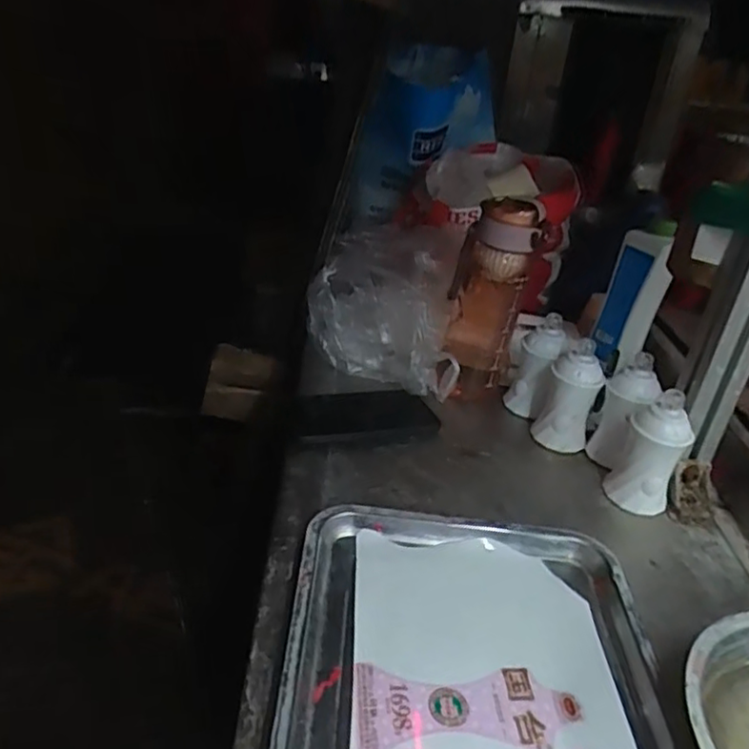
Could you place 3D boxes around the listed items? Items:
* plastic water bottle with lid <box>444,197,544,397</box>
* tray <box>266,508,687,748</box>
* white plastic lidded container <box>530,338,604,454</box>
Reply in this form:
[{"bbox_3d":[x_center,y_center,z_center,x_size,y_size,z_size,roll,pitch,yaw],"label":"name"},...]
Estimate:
[{"bbox_3d":[0.125,-0.082,0.724,0.076,0.213,0.072,3,30,0],"label":"plastic water bottle with lid"},{"bbox_3d":[0.067,0.215,0.418,0.254,0.027,0.326,6,30,0],"label":"tray"},{"bbox_3d":[0.208,0.024,0.696,0.059,0.108,0.050,11,31,13],"label":"white plastic lidded container"}]

